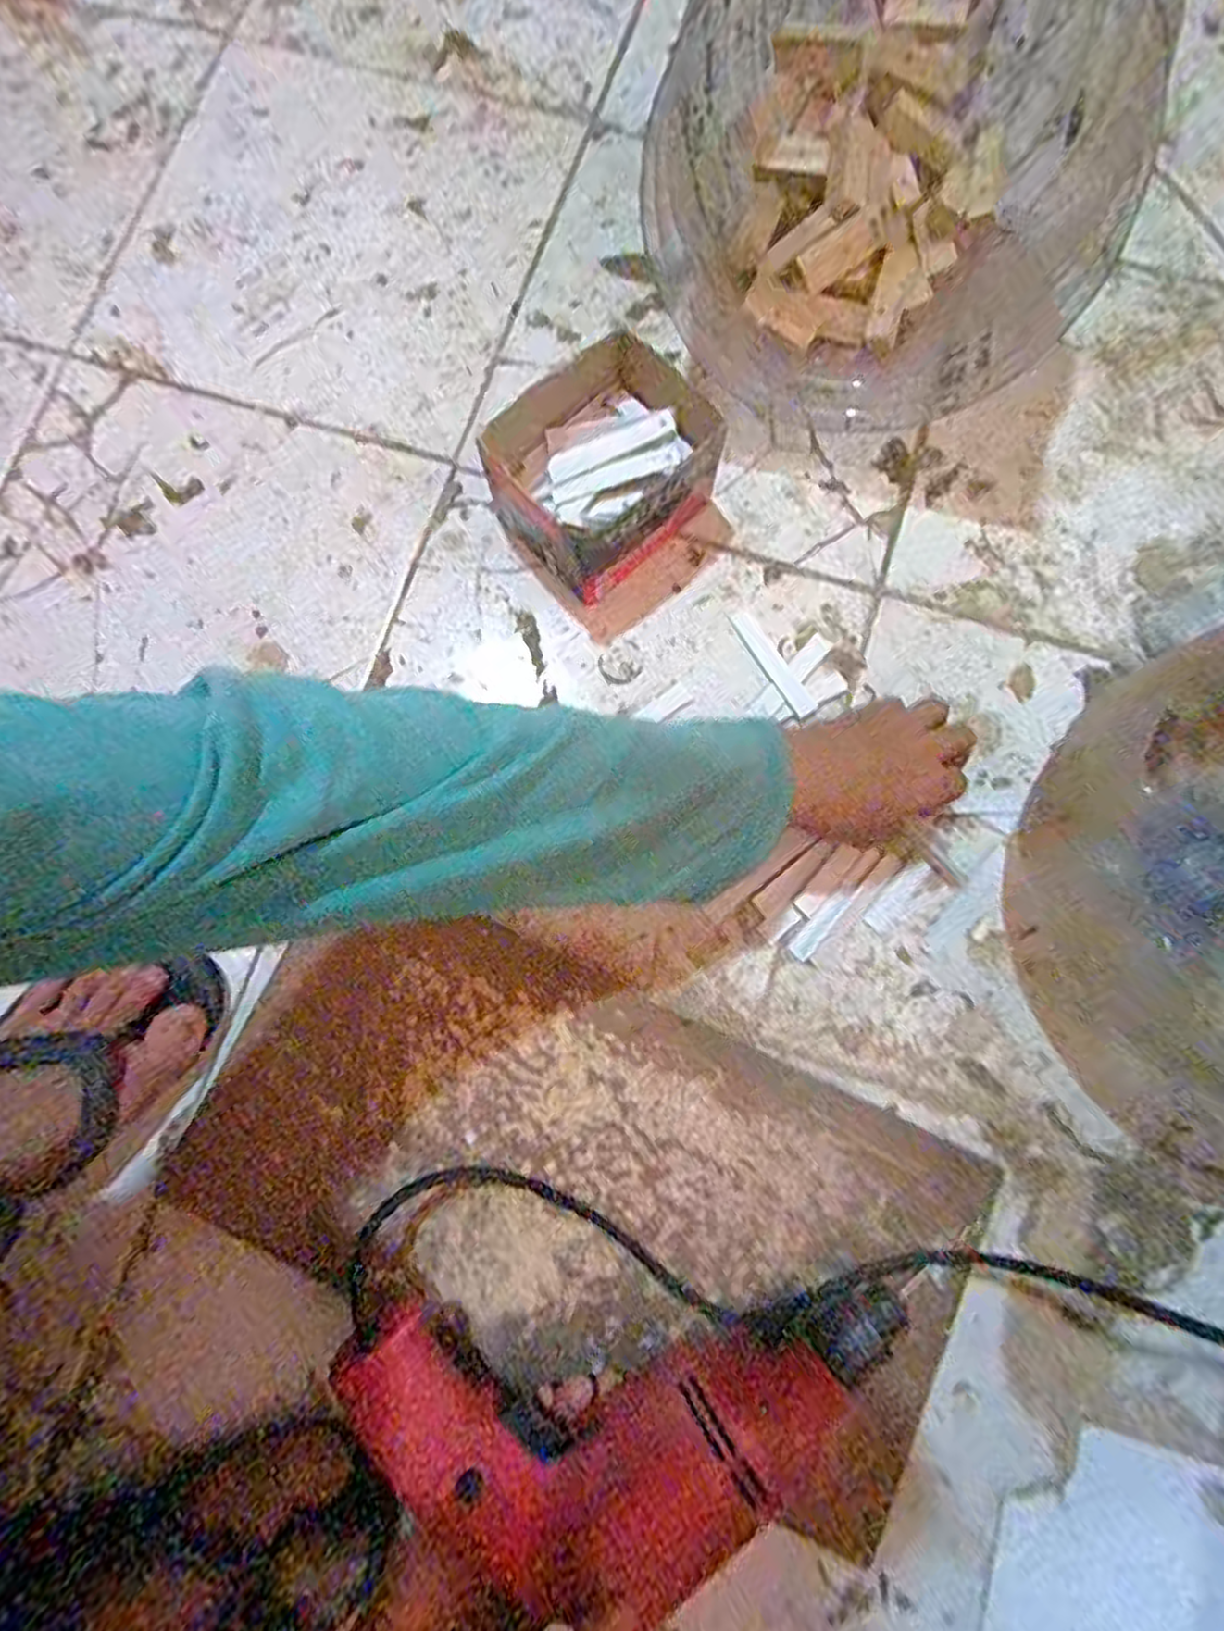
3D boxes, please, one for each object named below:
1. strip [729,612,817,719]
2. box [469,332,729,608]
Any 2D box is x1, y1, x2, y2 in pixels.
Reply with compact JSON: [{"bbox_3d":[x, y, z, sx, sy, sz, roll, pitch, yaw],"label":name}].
[{"bbox_3d":[0.104,-0.099,0.472,0.015,0.004,0.079,-32,81,-5],"label":"strip"},{"bbox_3d":[-0.008,-0.218,0.457,0.136,0.075,0.114,-38,82,-6],"label":"box"}]

